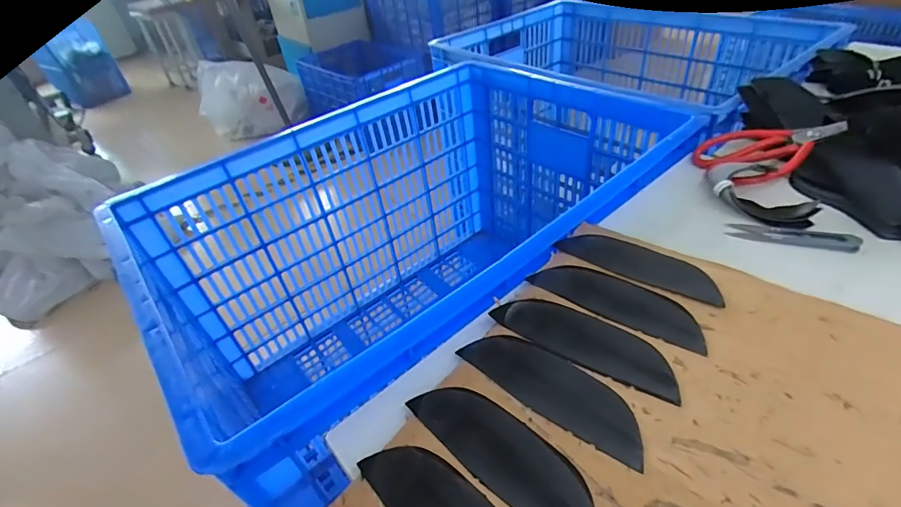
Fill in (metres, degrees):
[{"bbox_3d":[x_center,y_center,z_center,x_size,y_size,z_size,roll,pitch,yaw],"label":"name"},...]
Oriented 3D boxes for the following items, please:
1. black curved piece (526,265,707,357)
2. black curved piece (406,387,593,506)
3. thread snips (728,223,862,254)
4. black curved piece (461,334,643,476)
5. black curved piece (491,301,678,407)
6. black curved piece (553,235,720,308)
[{"bbox_3d":[0.138,0.038,0.364,0.141,0.006,0.044,21,48,31],"label":"black curved piece"},{"bbox_3d":[0.035,0.129,0.285,0.140,0.004,0.046,28,57,36],"label":"black curved piece"},{"bbox_3d":[0.324,-0.018,0.411,0.099,0.011,0.026,11,44,22],"label":"thread snips"},{"bbox_3d":[0.073,0.096,0.317,0.141,0.005,0.046,26,51,34],"label":"black curved piece"},{"bbox_3d":[0.104,0.068,0.342,0.143,0.009,0.043,20,48,30],"label":"black curved piece"},{"bbox_3d":[0.171,0.007,0.396,0.142,0.004,0.050,23,49,32],"label":"black curved piece"}]

